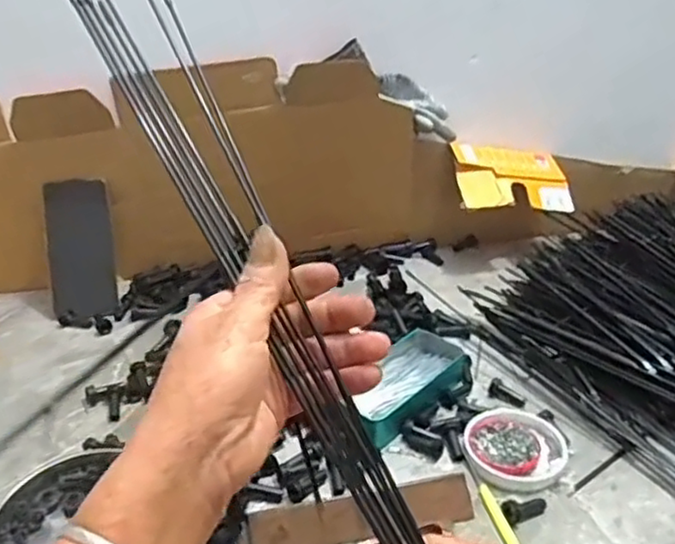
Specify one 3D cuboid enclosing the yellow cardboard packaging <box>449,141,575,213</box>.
[{"bbox_3d":[0.234,-0.124,0.908,0.160,0.032,0.108,4,53,-15],"label":"yellow cardboard packaging"}]

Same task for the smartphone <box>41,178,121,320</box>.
[{"bbox_3d":[-0.316,-0.029,0.819,0.075,0.163,0.016,-6,5,-11],"label":"smartphone"}]

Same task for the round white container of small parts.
[{"bbox_3d":[0.162,0.160,0.605,0.091,0.014,0.088,0,29,0],"label":"round white container of small parts"}]

